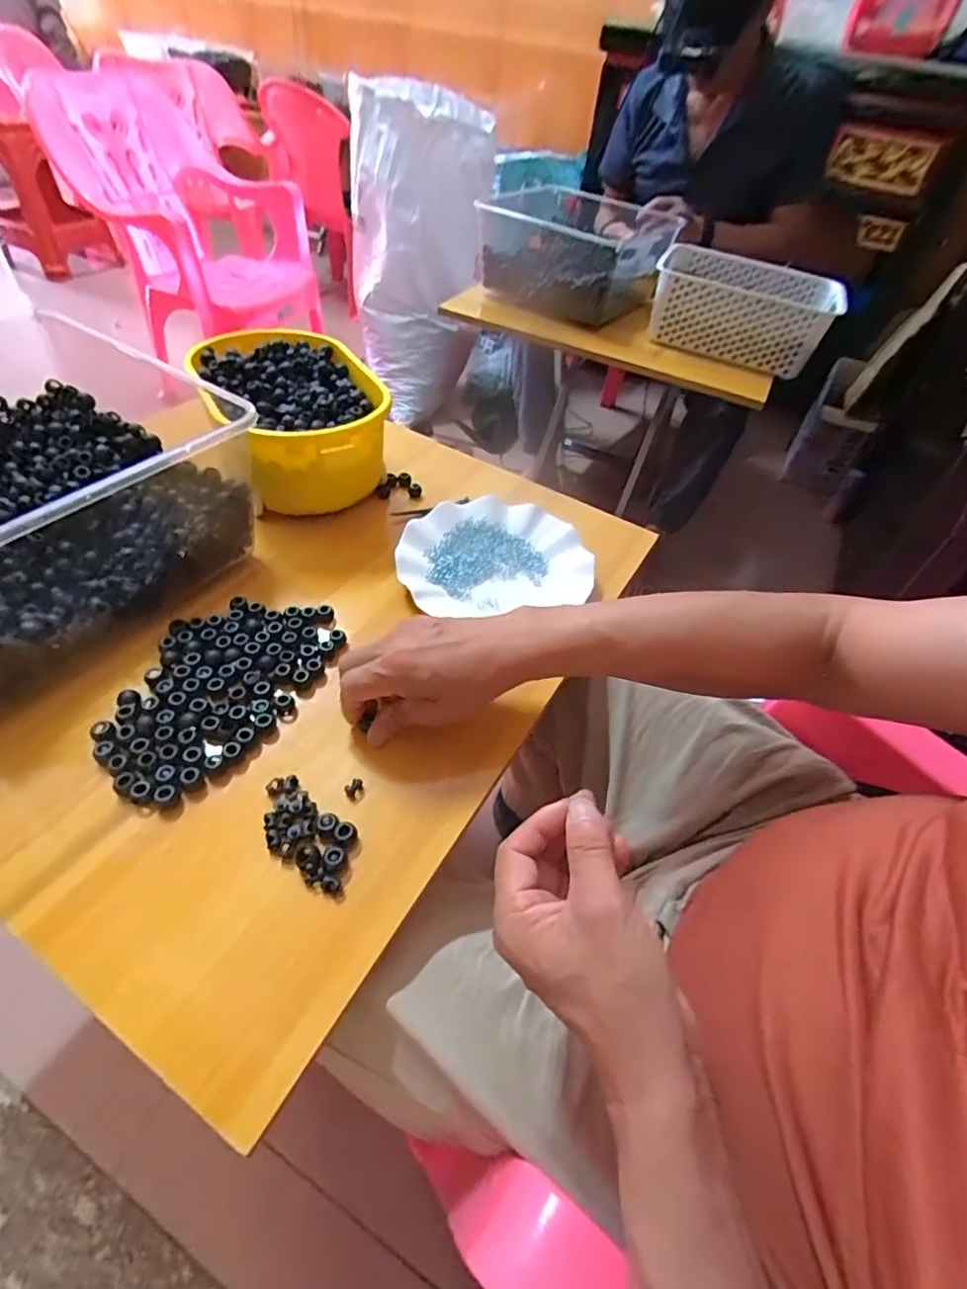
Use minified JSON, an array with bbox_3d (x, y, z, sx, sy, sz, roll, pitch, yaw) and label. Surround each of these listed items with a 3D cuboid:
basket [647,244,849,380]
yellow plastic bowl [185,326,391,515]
[{"bbox_3d":[0.468,-0.614,1.026,0.300,0.111,0.232,16,49,8],"label":"basket"},{"bbox_3d":[-0.193,-0.232,0.595,0.155,0.097,0.235,-22,55,-23],"label":"yellow plastic bowl"}]

